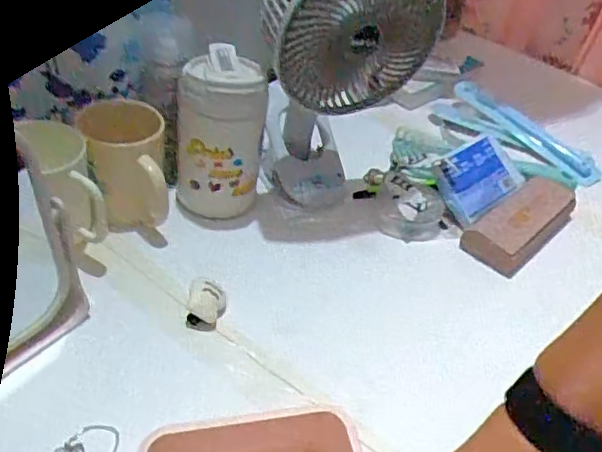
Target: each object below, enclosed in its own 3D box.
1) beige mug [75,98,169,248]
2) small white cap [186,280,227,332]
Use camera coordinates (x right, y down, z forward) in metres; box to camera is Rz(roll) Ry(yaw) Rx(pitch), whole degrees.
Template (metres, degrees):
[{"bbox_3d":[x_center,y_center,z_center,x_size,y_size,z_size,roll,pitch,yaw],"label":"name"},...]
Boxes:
[{"bbox_3d":[-0.173,-0.062,0.589,0.080,0.103,0.114,-3,42,-12],"label":"beige mug"},{"bbox_3d":[-0.084,0.069,0.528,0.033,0.027,0.042,2,41,-7],"label":"small white cap"}]

